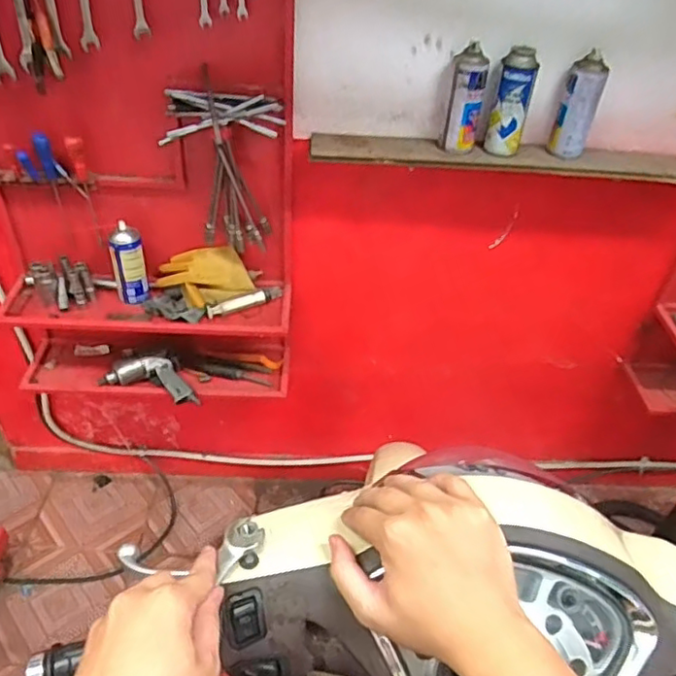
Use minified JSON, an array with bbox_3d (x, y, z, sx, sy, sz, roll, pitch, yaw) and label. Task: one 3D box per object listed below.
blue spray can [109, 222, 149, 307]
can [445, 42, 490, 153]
[{"bbox_3d":[-0.430,-0.152,1.271,0.065,0.159,0.053,-15,46,-21],"label":"blue spray can"},{"bbox_3d":[0.227,-0.417,1.088,0.062,0.170,0.055,13,42,8],"label":"can"}]

